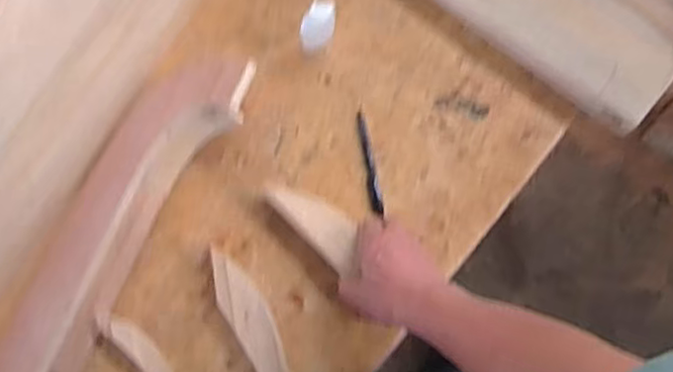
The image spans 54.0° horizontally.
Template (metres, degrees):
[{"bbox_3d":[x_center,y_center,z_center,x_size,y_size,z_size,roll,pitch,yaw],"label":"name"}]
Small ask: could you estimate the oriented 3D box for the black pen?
[{"bbox_3d":[0.039,-0.027,0.774,0.013,0.005,0.135,-10,76,-1],"label":"black pen"}]

